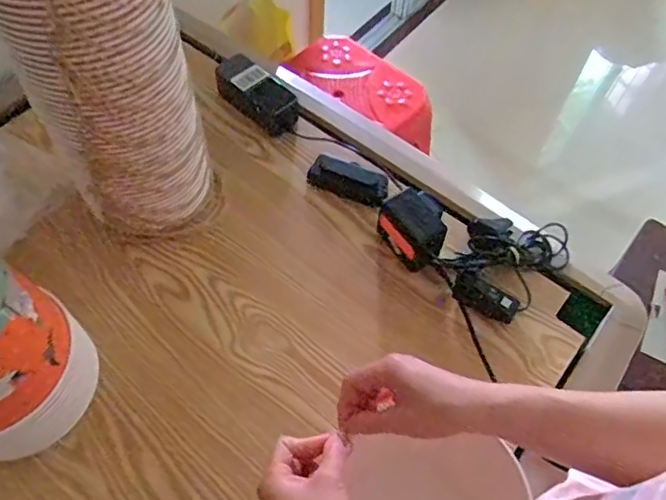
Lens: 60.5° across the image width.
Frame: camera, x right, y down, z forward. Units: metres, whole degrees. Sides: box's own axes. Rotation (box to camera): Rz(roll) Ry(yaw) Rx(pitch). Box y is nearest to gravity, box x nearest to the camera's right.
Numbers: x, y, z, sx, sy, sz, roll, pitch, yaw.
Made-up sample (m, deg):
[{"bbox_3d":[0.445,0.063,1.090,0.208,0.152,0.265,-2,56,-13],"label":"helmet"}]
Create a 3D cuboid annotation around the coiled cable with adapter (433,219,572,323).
[{"bbox_3d":[0.218,0.008,0.718,0.177,0.040,0.116,-38,68,-23],"label":"coiled cable with adapter"}]

